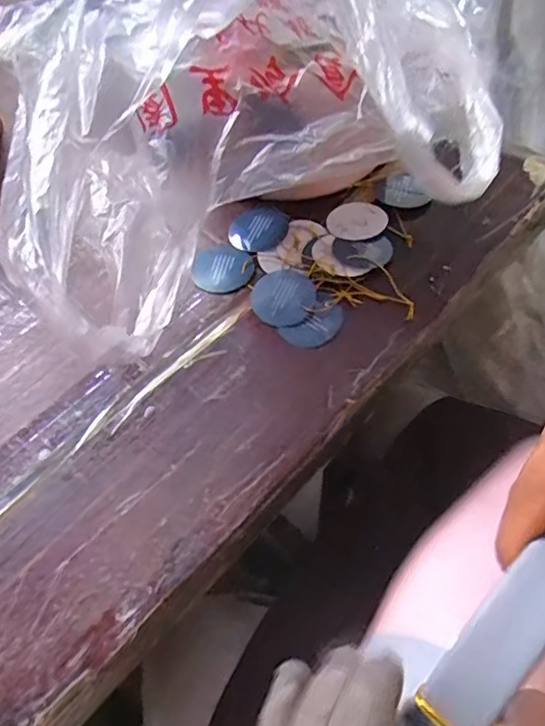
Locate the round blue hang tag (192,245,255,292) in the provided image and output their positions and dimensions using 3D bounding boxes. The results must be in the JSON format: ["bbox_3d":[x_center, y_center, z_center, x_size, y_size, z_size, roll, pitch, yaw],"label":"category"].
[{"bbox_3d":[-0.043,-0.081,0.484,0.056,0.005,0.048,7,61,19],"label":"round blue hang tag"}]

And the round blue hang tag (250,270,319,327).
[{"bbox_3d":[0.009,-0.054,0.462,0.050,0.006,0.050,-3,67,8],"label":"round blue hang tag"}]

